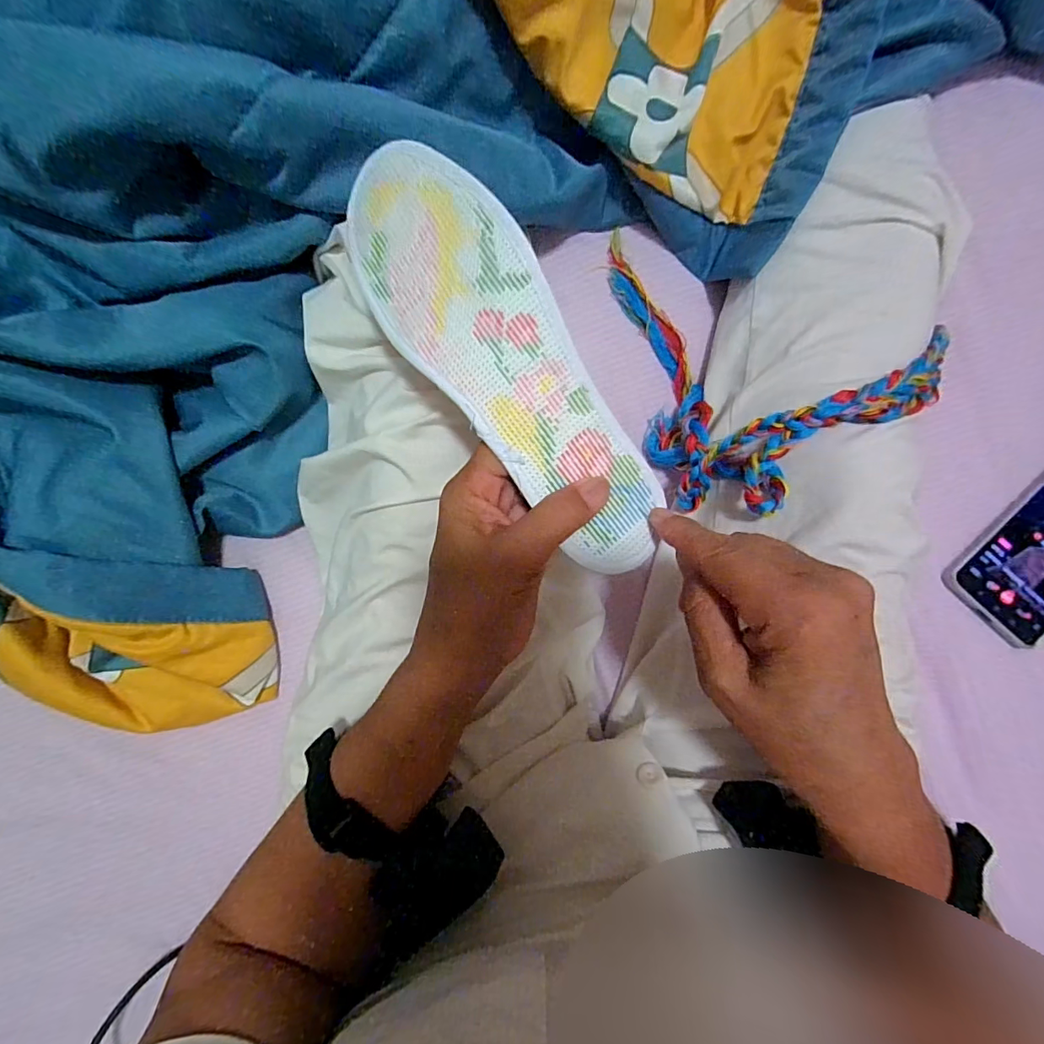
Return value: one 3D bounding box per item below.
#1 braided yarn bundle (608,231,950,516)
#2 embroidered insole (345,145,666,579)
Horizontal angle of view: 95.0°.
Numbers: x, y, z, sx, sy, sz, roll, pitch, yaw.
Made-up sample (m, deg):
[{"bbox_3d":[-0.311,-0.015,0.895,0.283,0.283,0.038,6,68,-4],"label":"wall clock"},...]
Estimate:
[{"bbox_3d":[0.170,-0.115,0.318,0.167,0.098,0.194,-11,89,0],"label":"braided yarn bundle"},{"bbox_3d":[-0.009,-0.078,0.231,0.069,0.026,0.229,-34,94,11],"label":"embroidered insole"}]

